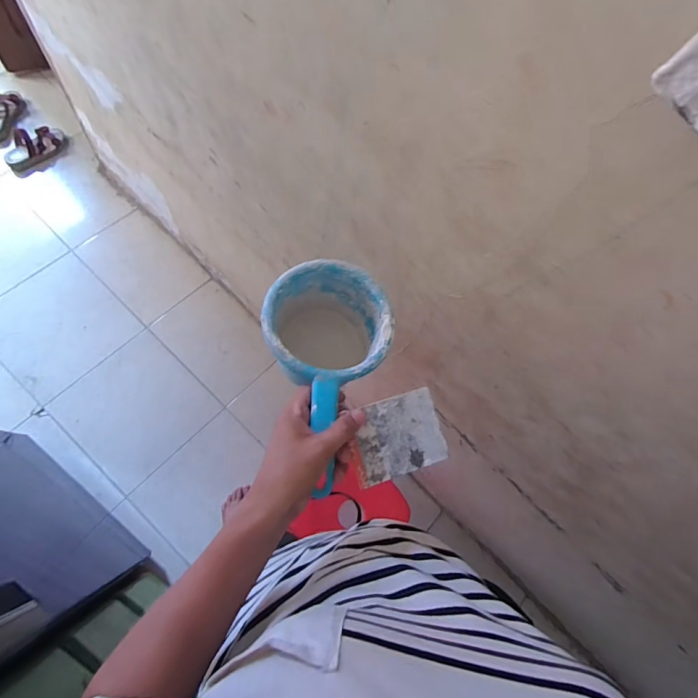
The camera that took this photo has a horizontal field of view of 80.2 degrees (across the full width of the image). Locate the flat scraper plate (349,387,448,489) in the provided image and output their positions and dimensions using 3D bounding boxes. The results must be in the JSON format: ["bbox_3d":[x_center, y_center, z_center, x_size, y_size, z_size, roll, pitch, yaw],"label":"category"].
[{"bbox_3d":[0.050,0.092,0.440,0.099,0.006,0.078,-15,85,-12],"label":"flat scraper plate"}]

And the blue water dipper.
[{"bbox_3d":[-0.028,0.036,0.487,0.138,0.130,0.248,6,64,2],"label":"blue water dipper"}]

